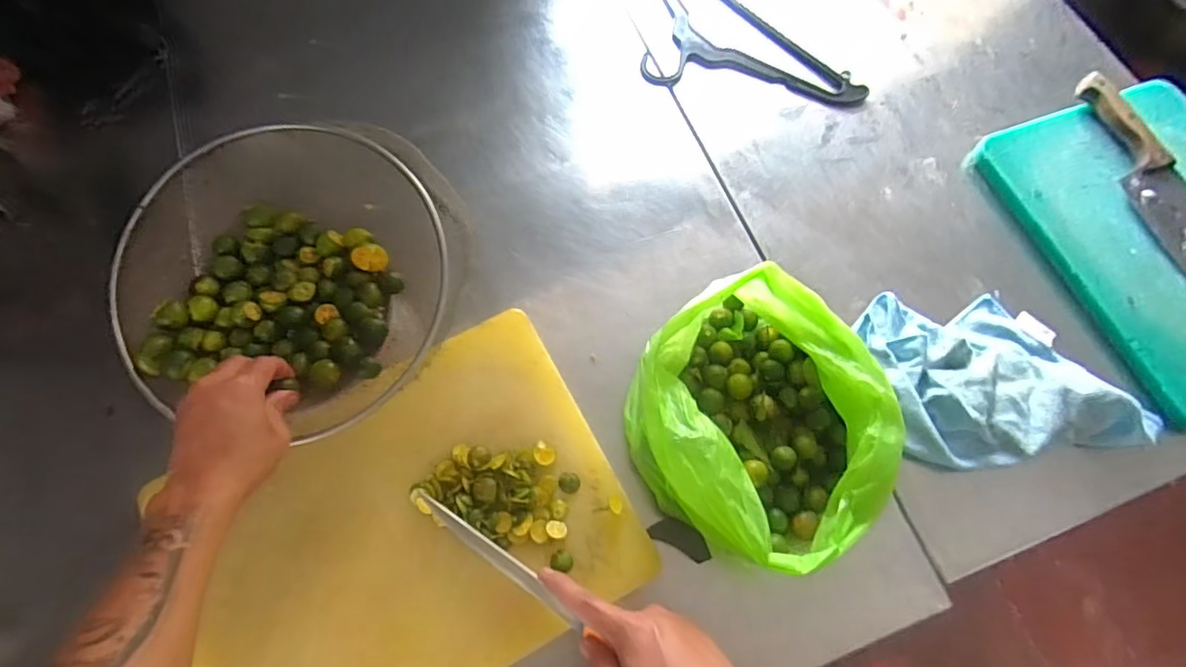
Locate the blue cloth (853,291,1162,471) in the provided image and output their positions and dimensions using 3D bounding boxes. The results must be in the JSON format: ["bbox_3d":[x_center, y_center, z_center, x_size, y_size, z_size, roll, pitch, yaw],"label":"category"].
[{"bbox_3d":[0.429,0.034,0.601,0.259,0.038,0.195,-8,69,-4],"label":"blue cloth"}]

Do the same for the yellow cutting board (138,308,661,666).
[{"bbox_3d":[-0.173,0.184,0.531,0.390,0.021,0.289,-27,73,-12],"label":"yellow cutting board"}]

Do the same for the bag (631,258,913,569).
[{"bbox_3d":[0.154,0.084,0.540,0.217,0.114,0.236,-37,73,-14],"label":"bag"}]

